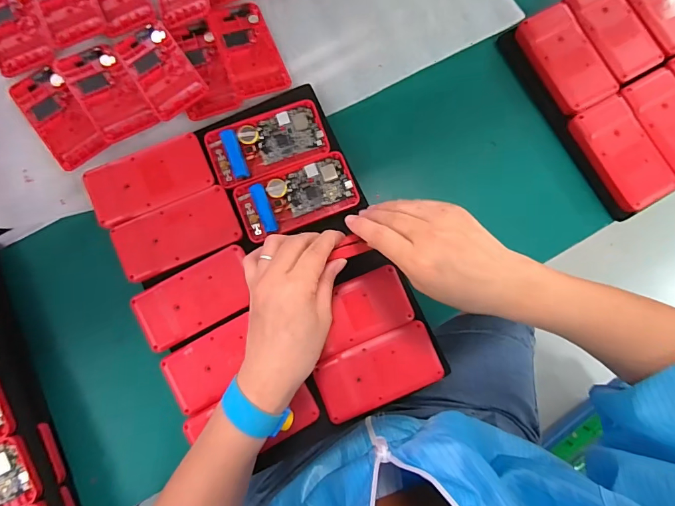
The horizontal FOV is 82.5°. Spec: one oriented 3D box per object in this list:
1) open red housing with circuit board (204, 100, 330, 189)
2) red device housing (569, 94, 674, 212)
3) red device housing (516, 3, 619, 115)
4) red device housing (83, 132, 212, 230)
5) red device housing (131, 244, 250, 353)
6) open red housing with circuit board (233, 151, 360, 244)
[{"bbox_3d":[-0.073,-0.115,0.407,0.120,0.010,0.064,-21,81,-4],"label":"open red housing with circuit board"},{"bbox_3d":[0.310,-0.108,0.418,0.066,0.017,0.118,-28,81,-6],"label":"red device housing"},{"bbox_3d":[0.255,-0.216,0.424,0.063,0.015,0.116,-26,81,-5],"label":"red device housing"},{"bbox_3d":[-0.192,-0.075,0.396,0.120,0.015,0.060,-24,81,-5],"label":"red device housing"},{"bbox_3d":[-0.140,0.046,0.384,0.115,0.009,0.060,-29,81,-6],"label":"red device housing"},{"bbox_3d":[-0.043,-0.060,0.405,0.121,0.012,0.061,-22,81,-5],"label":"open red housing with circuit board"}]

